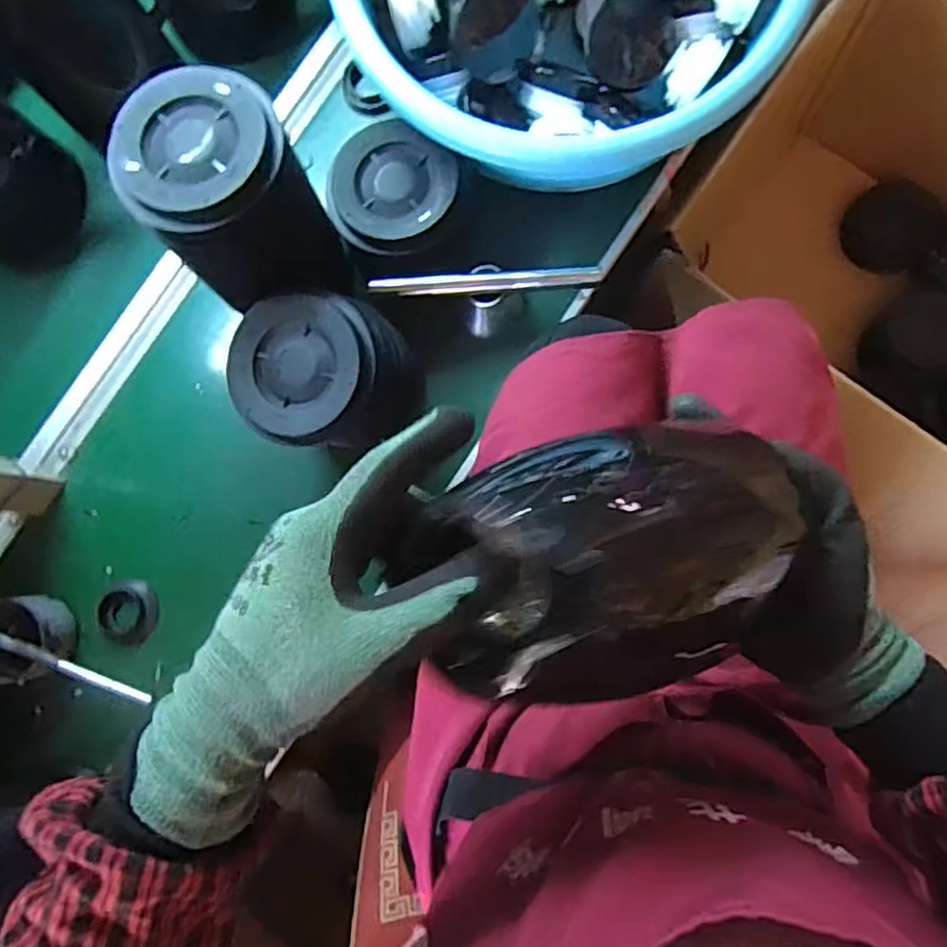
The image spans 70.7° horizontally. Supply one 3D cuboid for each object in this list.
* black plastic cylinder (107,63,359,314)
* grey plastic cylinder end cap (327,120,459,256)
[{"bbox_3d":[-0.177,-0.205,0.520,0.115,0.170,0.104,-21,82,2],"label":"black plastic cylinder"},{"bbox_3d":[-0.070,-0.235,0.553,0.098,0.030,0.098,-1,83,5],"label":"grey plastic cylinder end cap"}]

